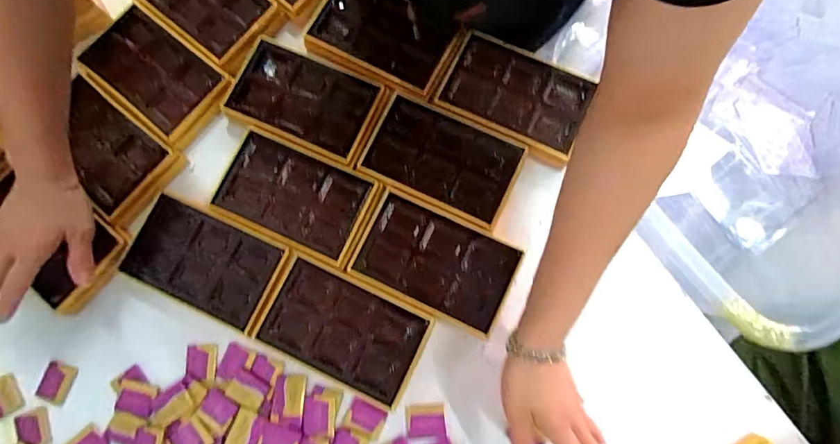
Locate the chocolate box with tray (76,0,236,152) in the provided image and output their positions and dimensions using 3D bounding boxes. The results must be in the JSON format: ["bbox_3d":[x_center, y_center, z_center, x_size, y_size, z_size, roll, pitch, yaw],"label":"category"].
[{"bbox_3d":[-0.307,-0.175,0.526,0.170,0.016,0.100,40,82,9],"label":"chocolate box with tray"}]

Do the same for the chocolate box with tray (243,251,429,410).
[{"bbox_3d":[-0.081,0.112,0.480,0.165,0.024,0.101,25,80,6],"label":"chocolate box with tray"}]

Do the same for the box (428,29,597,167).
[{"bbox_3d":[0.105,-0.148,0.521,0.162,0.019,0.112,29,81,7],"label":"box"}]

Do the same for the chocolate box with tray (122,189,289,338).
[{"bbox_3d":[-0.232,0.045,0.498,0.161,0.031,0.104,23,80,6],"label":"chocolate box with tray"}]

